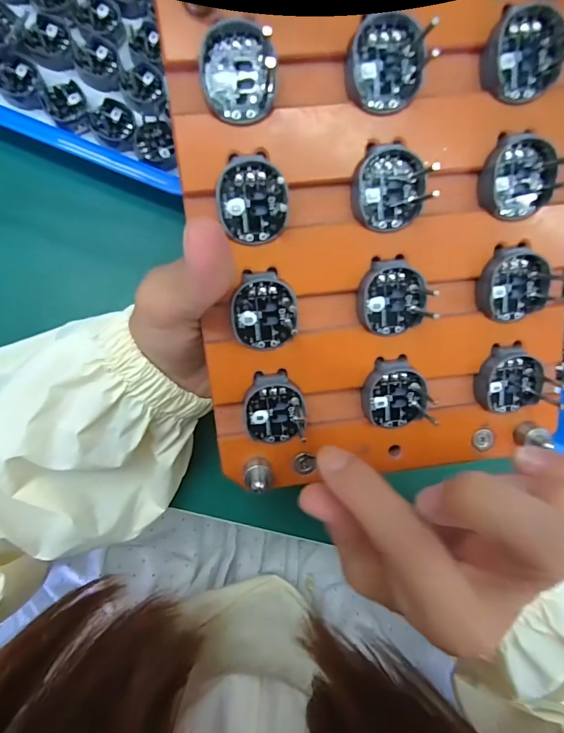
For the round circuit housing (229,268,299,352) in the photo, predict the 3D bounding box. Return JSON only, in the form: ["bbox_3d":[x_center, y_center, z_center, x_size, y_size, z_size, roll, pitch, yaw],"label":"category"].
[{"bbox_3d":[-0.007,-0.022,0.165,0.024,0.010,0.030,-7,105,-5],"label":"round circuit housing"}]

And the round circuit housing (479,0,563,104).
[{"bbox_3d":[0.085,-0.111,0.152,0.028,0.013,0.028,41,103,-10],"label":"round circuit housing"}]

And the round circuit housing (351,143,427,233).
[{"bbox_3d":[0.039,-0.066,0.158,0.029,0.012,0.029,-1,103,-6],"label":"round circuit housing"}]

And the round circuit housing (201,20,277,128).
[{"bbox_3d":[-0.015,-0.098,0.143,0.028,0.011,0.034,-20,99,4],"label":"round circuit housing"}]

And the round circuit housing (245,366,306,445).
[{"bbox_3d":[-0.003,0.017,0.175,0.024,0.009,0.030,-5,104,-6],"label":"round circuit housing"}]

